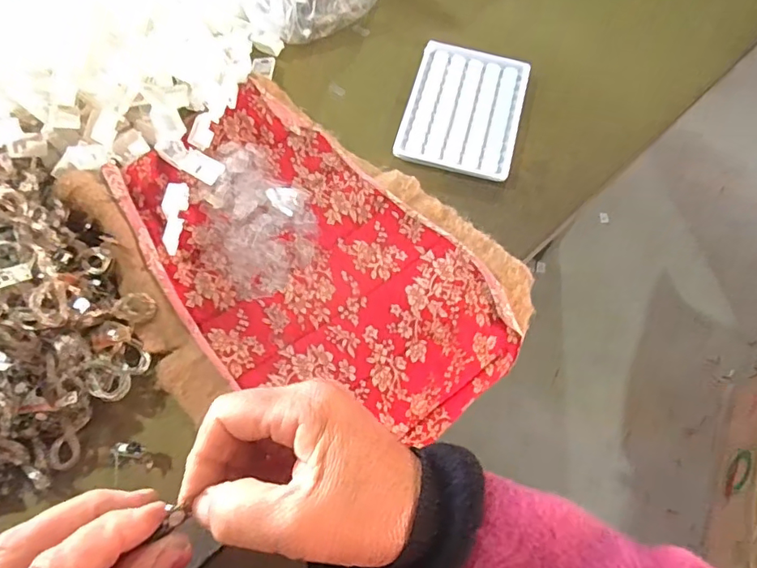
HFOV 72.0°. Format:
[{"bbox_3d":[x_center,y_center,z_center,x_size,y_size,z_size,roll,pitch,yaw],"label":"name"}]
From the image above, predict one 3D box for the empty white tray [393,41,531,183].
[{"bbox_3d":[0.074,-0.152,0.448,0.095,0.014,0.130,14,66,5],"label":"empty white tray"}]

